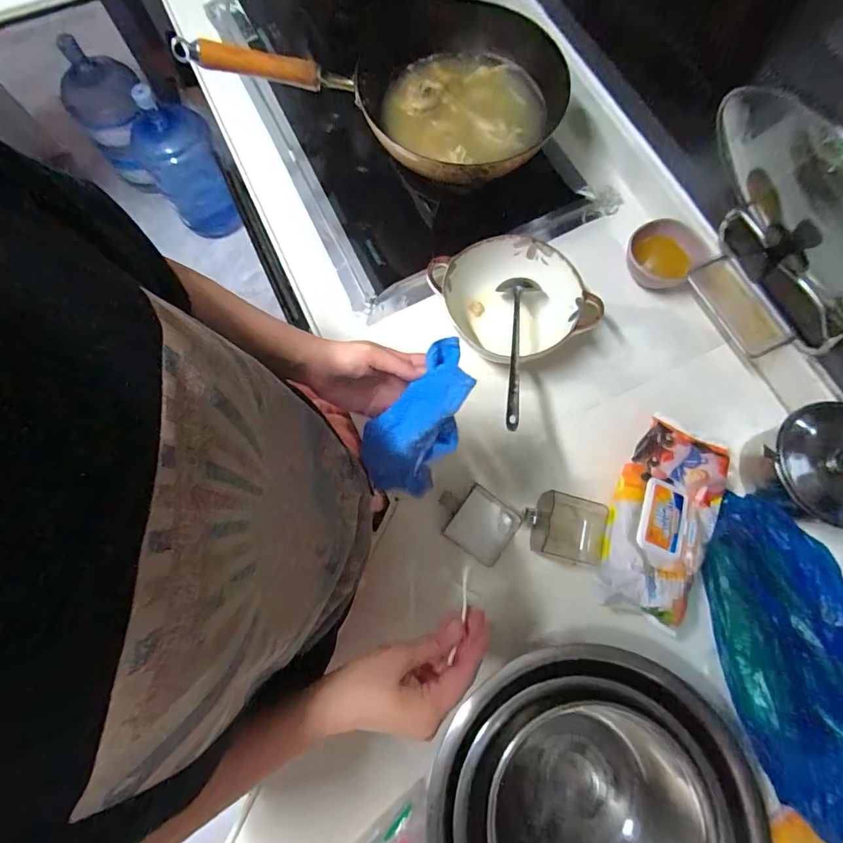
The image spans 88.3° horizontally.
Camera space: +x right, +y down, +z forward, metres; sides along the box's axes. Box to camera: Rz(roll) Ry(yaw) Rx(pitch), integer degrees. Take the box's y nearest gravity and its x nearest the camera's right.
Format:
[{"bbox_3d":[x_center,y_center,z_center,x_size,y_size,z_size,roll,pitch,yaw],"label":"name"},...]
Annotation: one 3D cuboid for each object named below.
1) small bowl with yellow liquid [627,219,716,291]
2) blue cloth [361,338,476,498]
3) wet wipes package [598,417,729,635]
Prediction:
[{"bbox_3d":[0.382,-0.257,0.680,0.110,0.053,0.093,30,77,9],"label":"small bowl with yellow liquid"},{"bbox_3d":[-0.003,0.007,0.460,0.080,0.063,0.183,31,118,9],"label":"blue cloth"},{"bbox_3d":[0.315,0.130,0.574,0.127,0.053,0.249,25,76,8],"label":"wet wipes package"}]

